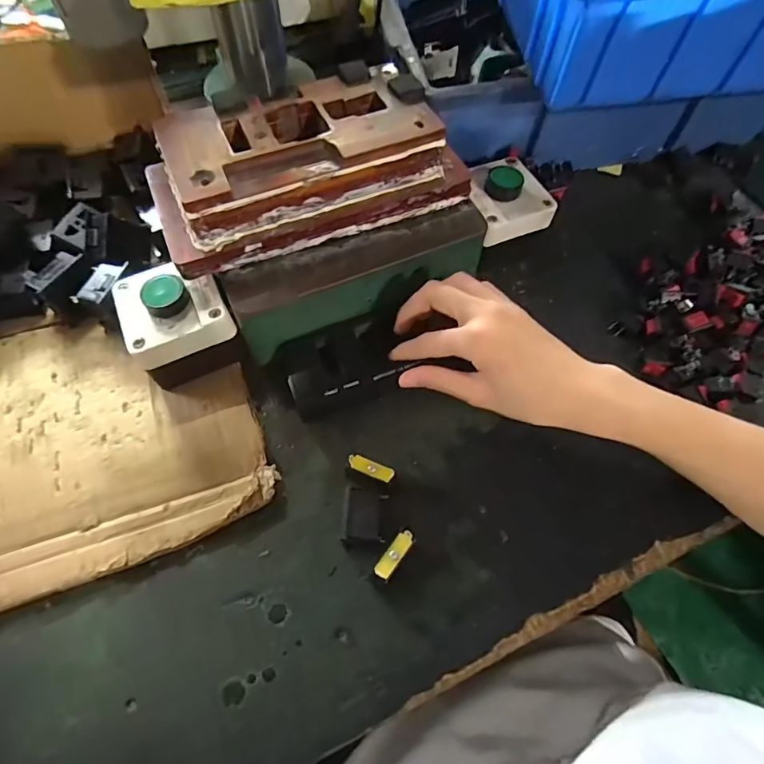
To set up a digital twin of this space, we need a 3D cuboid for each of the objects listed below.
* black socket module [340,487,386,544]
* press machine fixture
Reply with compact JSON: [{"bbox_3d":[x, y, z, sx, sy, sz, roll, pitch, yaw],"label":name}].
[{"bbox_3d":[-0.012,0.086,0.312,0.024,0.015,0.035,1,62,-1],"label":"black socket module"},{"bbox_3d":[-0.041,-0.124,0.347,0.209,0.094,0.143,-24,65,-14],"label":"press machine fixture"}]

